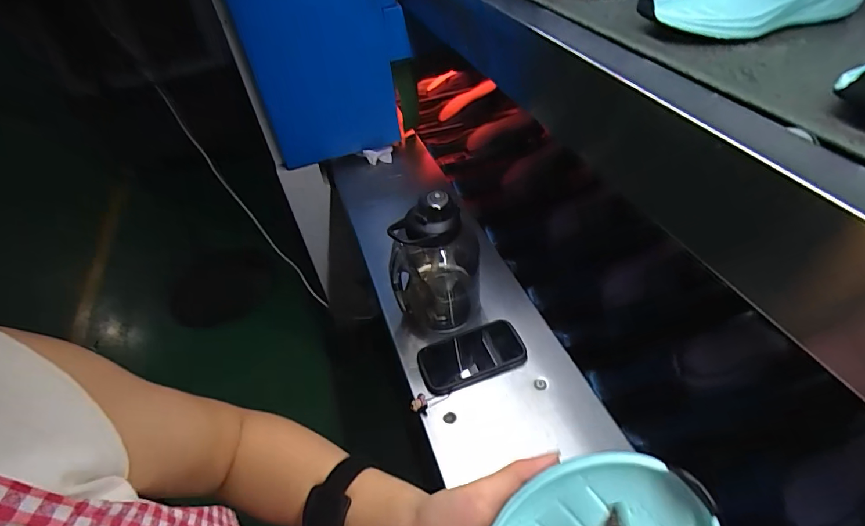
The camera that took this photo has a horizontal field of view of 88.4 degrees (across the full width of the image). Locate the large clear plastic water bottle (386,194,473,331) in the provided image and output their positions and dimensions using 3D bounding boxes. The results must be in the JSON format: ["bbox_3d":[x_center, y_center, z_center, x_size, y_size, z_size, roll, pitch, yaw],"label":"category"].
[{"bbox_3d":[-0.001,-0.003,0.682,0.123,0.225,0.119,-3,43,4],"label":"large clear plastic water bottle"}]

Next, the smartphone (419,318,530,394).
[{"bbox_3d":[0.058,0.141,0.677,0.156,0.022,0.085,-17,44,-10],"label":"smartphone"}]

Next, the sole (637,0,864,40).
[{"bbox_3d":[0.295,-0.245,0.416,0.201,0.047,0.076,-13,44,-7],"label":"sole"}]

